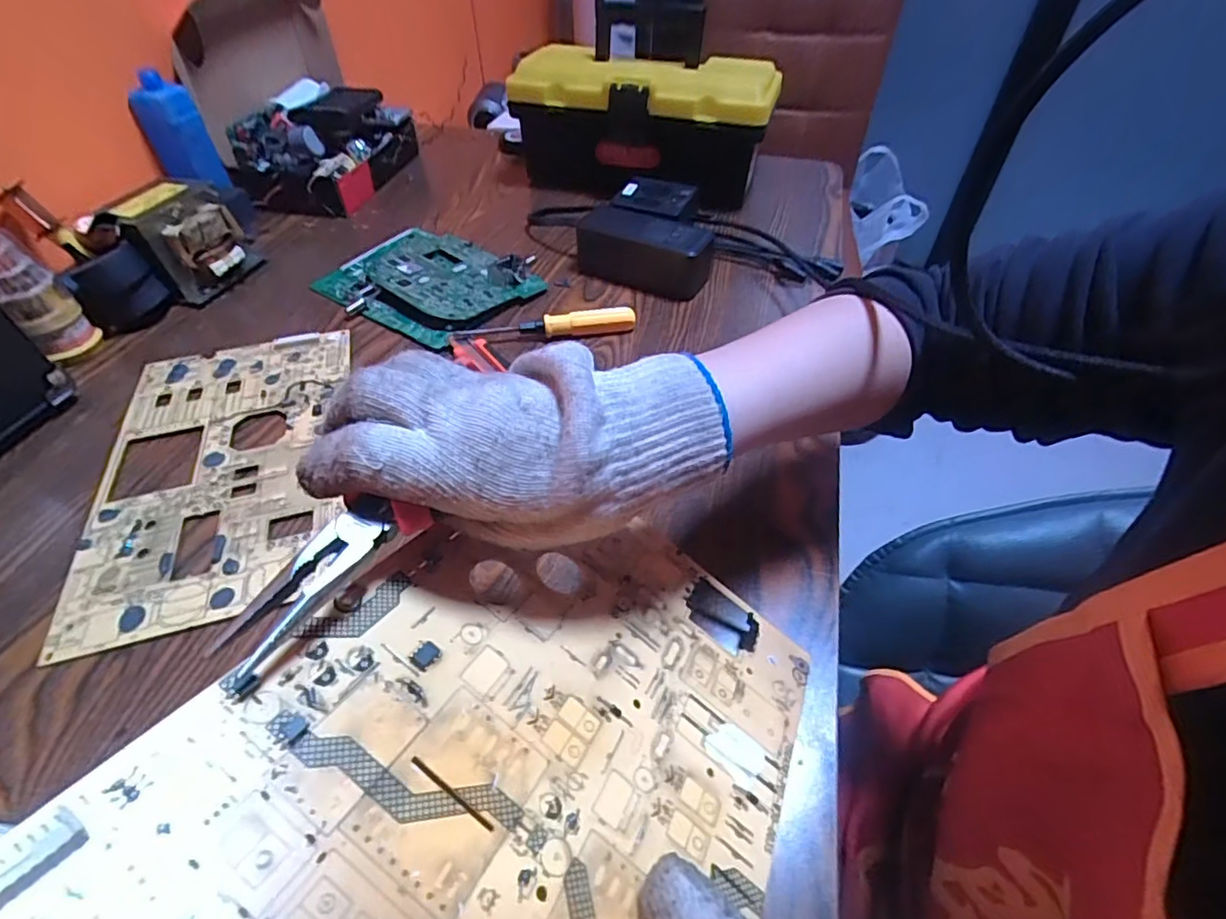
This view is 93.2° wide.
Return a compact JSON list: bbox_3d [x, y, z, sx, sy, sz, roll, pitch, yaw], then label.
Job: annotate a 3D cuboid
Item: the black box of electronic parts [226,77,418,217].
[{"bbox_3d":[-0.345,-0.373,0.696,0.170,0.078,0.195,9,48,8],"label":"black box of electronic parts"}]

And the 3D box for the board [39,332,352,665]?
[{"bbox_3d":[-0.283,0.000,0.423,0.162,0.004,0.270,-13,50,-11],"label":"board"}]

